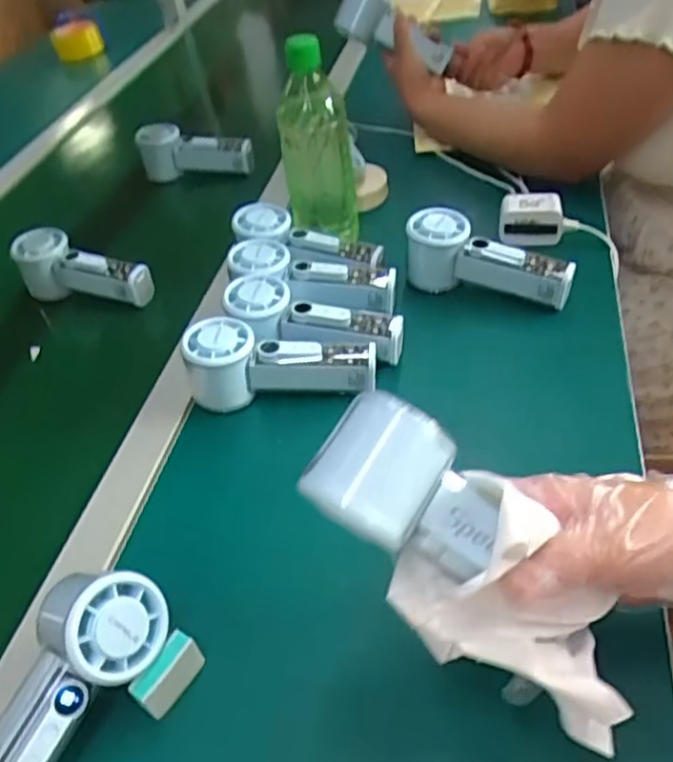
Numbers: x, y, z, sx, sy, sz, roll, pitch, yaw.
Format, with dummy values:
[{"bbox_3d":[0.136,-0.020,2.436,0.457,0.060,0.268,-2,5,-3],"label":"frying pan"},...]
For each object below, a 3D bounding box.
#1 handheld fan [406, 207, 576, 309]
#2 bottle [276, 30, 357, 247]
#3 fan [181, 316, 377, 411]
[{"bbox_3d":[0.141,-0.111,0.632,0.151,0.068,0.049,11,47,23],"label":"handheld fan"},{"bbox_3d":[-0.016,-0.229,0.666,0.071,0.193,0.058,-6,42,7],"label":"bottle"},{"bbox_3d":[-0.044,-0.018,0.562,0.152,0.063,0.057,-9,42,3],"label":"fan"}]

